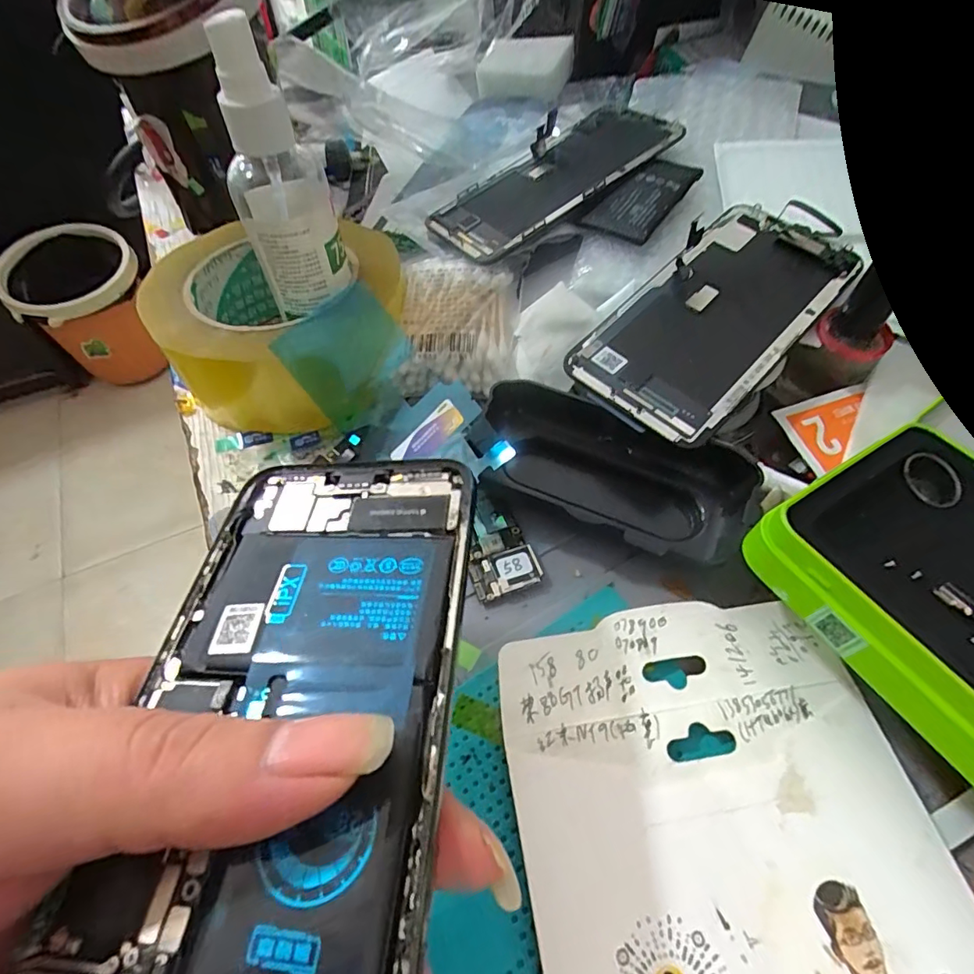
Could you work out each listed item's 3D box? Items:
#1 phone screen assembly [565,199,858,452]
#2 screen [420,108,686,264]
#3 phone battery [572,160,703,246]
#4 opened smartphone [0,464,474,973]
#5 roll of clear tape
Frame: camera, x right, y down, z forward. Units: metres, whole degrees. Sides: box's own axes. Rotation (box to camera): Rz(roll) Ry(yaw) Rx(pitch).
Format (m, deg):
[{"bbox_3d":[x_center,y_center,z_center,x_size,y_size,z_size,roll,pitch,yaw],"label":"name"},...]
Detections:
[{"bbox_3d":[0.103,-0.079,0.227,0.070,0.005,0.140,37,71,21],"label":"phone screen assembly"},{"bbox_3d":[0.036,-0.176,0.290,0.142,0.008,0.068,-35,53,-7],"label":"screen"},{"bbox_3d":[0.081,-0.154,0.271,0.038,0.006,0.060,37,78,21],"label":"phone battery"},{"bbox_3d":[-0.043,0.049,0.105,0.069,0.011,0.140,2,51,2],"label":"opened smartphone"},{"bbox_3d":[-0.101,-0.080,0.254,0.116,0.042,0.116,0,55,0],"label":"roll of clear tape"}]

